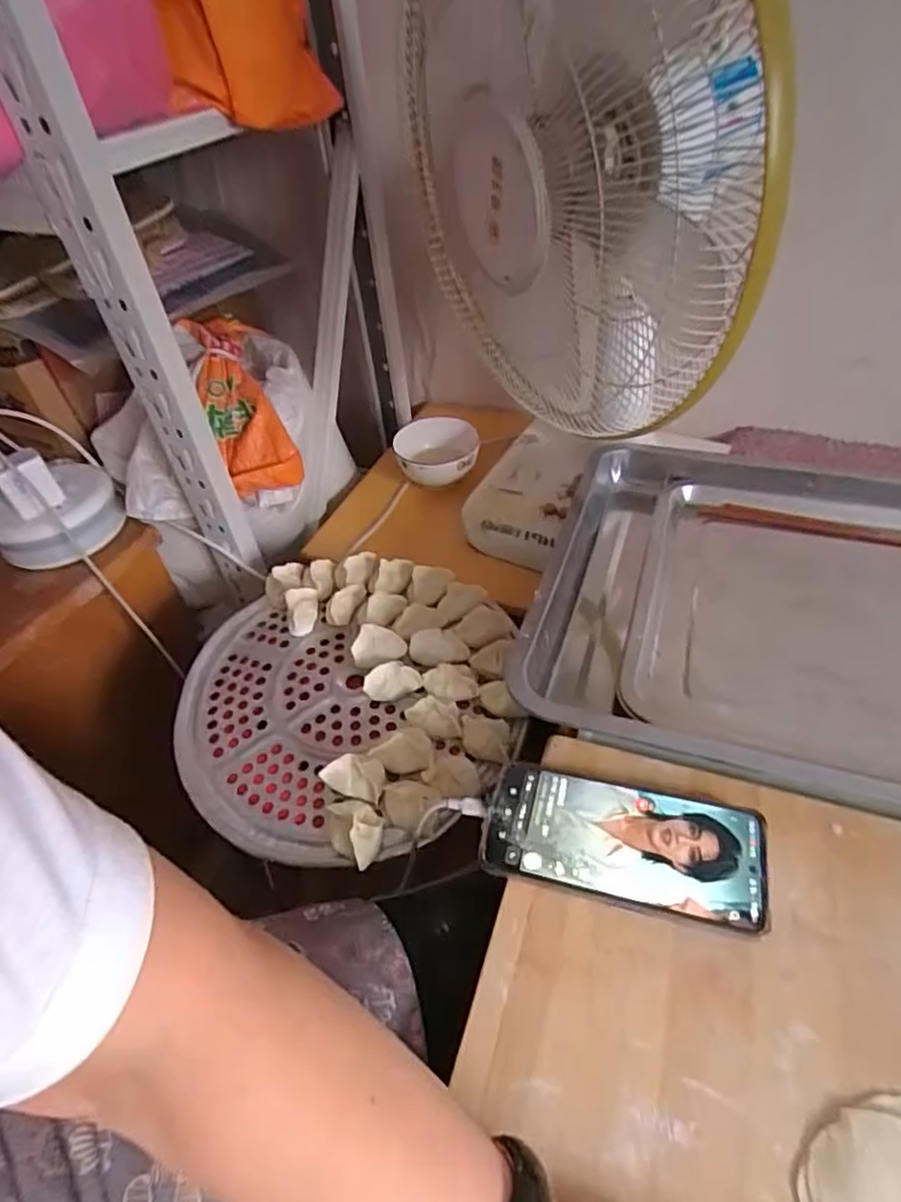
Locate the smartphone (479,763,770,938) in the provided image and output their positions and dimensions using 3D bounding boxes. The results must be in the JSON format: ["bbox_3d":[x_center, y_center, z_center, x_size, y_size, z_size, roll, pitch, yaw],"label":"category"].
[{"bbox_3d":[0.104,0.150,0.388,0.164,0.015,0.076,8,47,14],"label":"smartphone"}]

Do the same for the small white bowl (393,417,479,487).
[{"bbox_3d":[-0.020,-0.197,0.835,0.112,0.049,0.106,-3,45,3],"label":"small white bowl"}]

